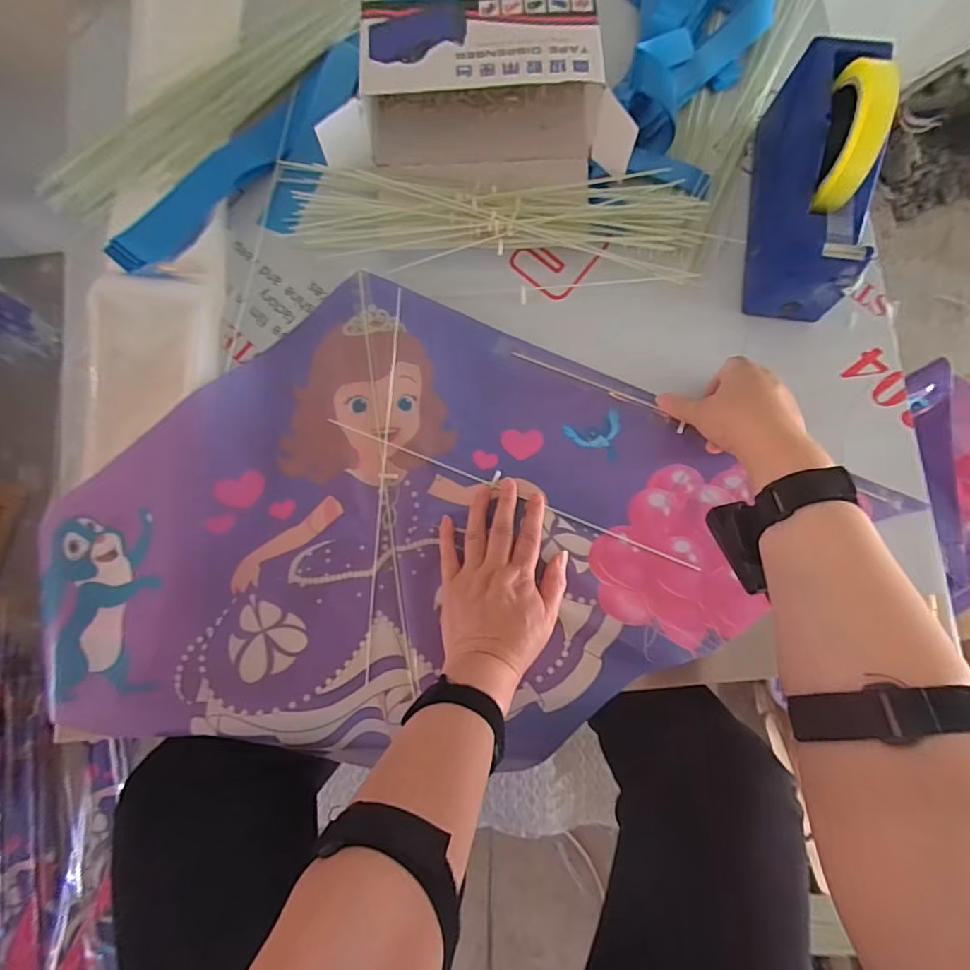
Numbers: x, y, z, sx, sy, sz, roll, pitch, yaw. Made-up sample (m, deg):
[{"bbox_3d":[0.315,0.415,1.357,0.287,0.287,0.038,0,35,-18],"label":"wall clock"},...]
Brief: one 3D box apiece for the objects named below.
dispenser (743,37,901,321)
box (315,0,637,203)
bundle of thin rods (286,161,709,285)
[{"bbox_3d":[0.286,-0.261,0.441,0.067,0.126,0.202,5,84,0],"label":"dispenser"},{"bbox_3d":[-0.006,-0.356,0.477,0.265,0.074,0.141,1,84,0],"label":"box"},{"bbox_3d":[0.010,-0.256,0.494,0.389,0.027,0.099,3,84,0],"label":"bundle of thin rods"}]

